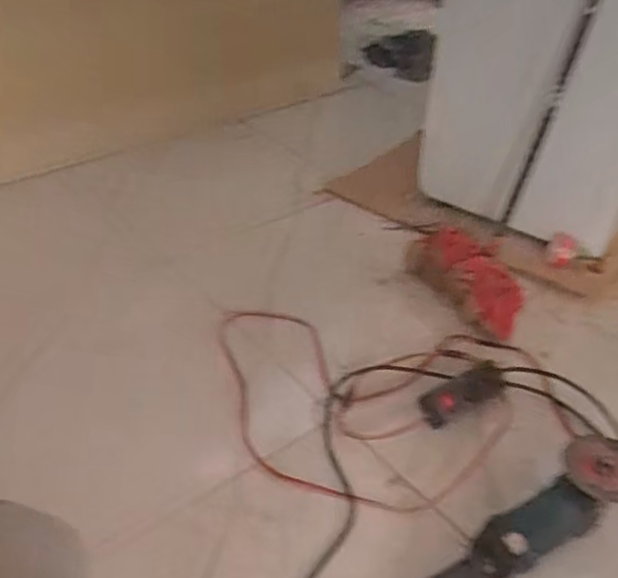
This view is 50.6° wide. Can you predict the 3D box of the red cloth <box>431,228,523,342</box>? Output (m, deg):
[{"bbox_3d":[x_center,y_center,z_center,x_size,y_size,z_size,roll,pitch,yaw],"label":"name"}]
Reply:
[{"bbox_3d":[0.291,-0.017,1.163,0.097,0.089,0.238,-3,39,-10],"label":"red cloth"}]

